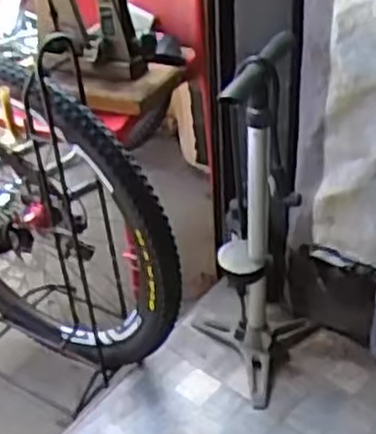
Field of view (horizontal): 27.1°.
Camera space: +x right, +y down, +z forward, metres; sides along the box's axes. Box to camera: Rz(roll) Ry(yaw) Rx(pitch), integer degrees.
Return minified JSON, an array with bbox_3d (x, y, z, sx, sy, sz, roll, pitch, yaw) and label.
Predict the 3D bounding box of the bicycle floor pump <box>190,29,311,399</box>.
[{"bbox_3d":[0.124,-0.007,1.396,0.176,0.620,0.351,3,38,8],"label":"bicycle floor pump"}]

